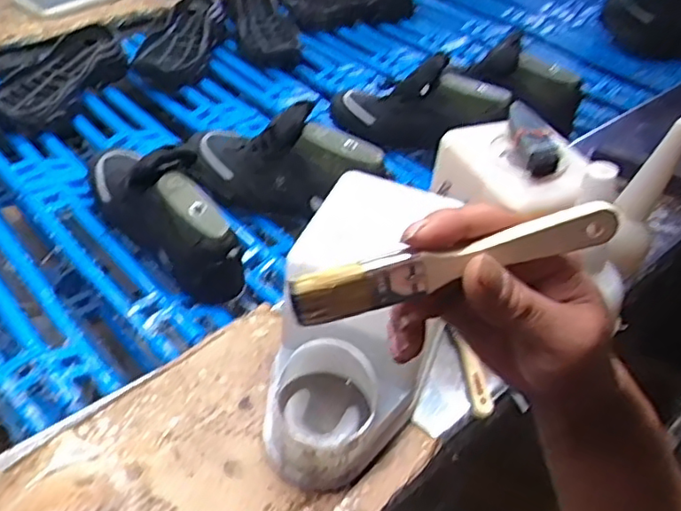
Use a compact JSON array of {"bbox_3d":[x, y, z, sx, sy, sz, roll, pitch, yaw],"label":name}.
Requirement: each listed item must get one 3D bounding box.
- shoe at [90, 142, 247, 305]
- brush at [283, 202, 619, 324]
[{"bbox_3d":[-0.218,-0.056,0.759,0.092,0.150,0.272,-25,52,-31],"label":"shoe"},{"bbox_3d":[0.056,0.001,0.301,0.158,0.021,0.014,-15,46,-9],"label":"brush"}]

